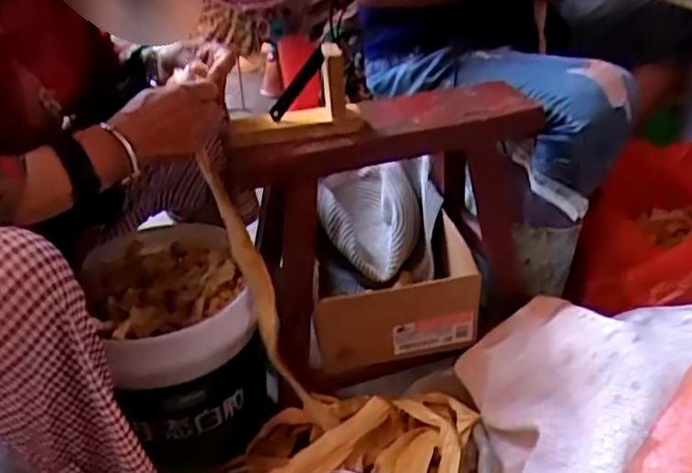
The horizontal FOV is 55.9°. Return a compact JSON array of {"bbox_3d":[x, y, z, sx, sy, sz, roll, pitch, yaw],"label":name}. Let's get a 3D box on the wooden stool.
[{"bbox_3d":[0.078,-0.009,0.860,0.397,0.335,0.174,-19,36,-24],"label":"wooden stool"}]

